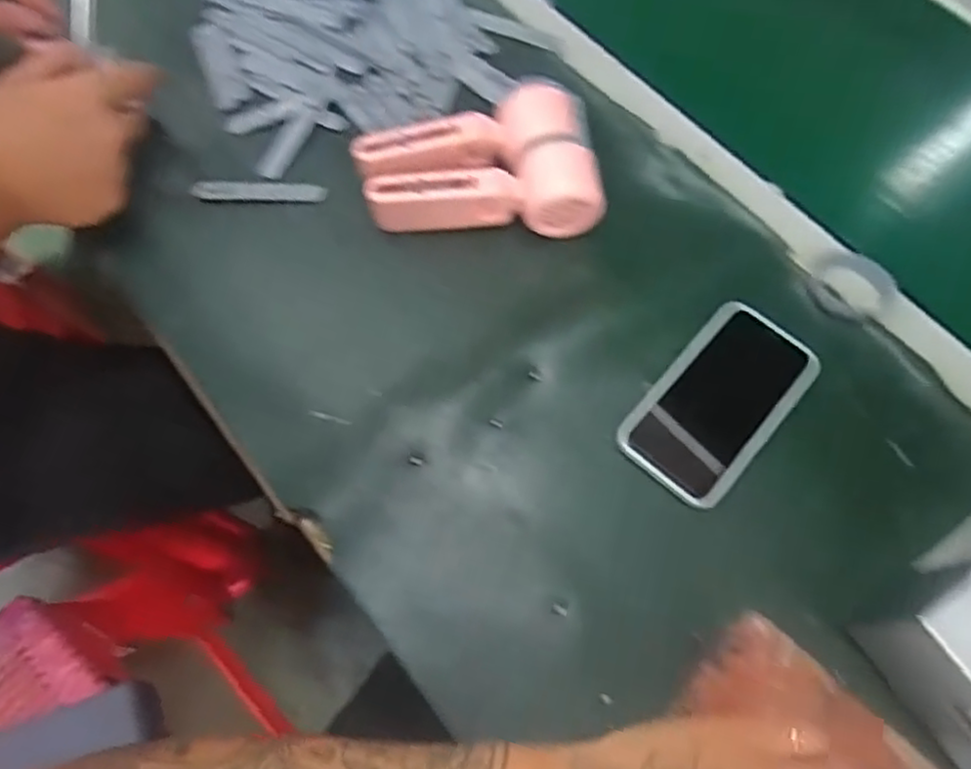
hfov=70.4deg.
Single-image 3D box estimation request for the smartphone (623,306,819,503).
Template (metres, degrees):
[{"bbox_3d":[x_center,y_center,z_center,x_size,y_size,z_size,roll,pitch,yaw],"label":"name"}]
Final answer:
[{"bbox_3d":[0.161,0.010,0.473,0.080,0.009,0.147,40,71,14],"label":"smartphone"}]

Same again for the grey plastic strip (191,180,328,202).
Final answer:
[{"bbox_3d":[-0.176,-0.151,0.536,0.099,0.004,0.017,-2,76,-8],"label":"grey plastic strip"}]

